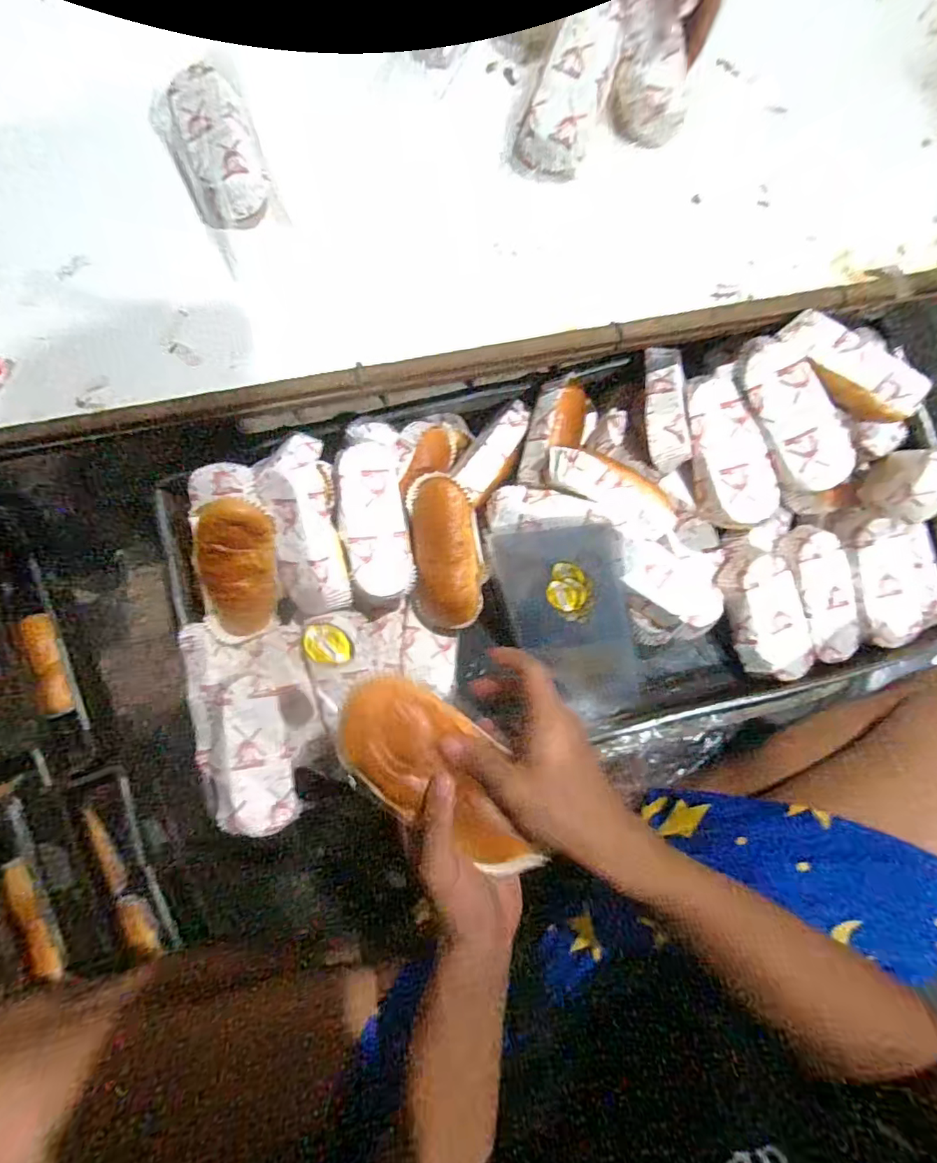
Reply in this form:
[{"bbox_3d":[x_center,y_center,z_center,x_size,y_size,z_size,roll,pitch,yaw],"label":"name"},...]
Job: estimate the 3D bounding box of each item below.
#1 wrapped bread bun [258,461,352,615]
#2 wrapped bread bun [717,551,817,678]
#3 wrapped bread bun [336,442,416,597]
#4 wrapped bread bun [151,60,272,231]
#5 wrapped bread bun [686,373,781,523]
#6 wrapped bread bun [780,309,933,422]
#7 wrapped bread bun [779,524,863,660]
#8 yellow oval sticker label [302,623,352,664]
[{"bbox_3d":[-0.154,-0.040,0.488,0.068,0.045,0.144,-7,107,-1],"label":"wrapped bread bun"},{"bbox_3d":[0.304,0.036,0.534,0.067,0.043,0.141,-27,97,-3],"label":"wrapped bread bun"},{"bbox_3d":[-0.088,-0.057,0.489,0.057,0.035,0.139,-9,97,-1],"label":"wrapped bread bun"},{"bbox_3d":[-0.239,-0.411,0.488,0.086,0.044,0.176,-28,83,-4],"label":"wrapped bread bun"},{"bbox_3d":[0.247,-0.121,0.502,0.056,0.052,0.143,-24,83,-3],"label":"wrapped bread bun"},{"bbox_3d":[0.350,-0.191,0.469,0.143,0.044,0.050,30,83,-8],"label":"wrapped bread bun"},{"bbox_3d":[0.364,0.014,0.535,0.059,0.038,0.137,-23,97,-3],"label":"wrapped bread bun"},{"bbox_3d":[-0.095,0.042,0.348,0.029,0.008,0.030,0,50,-18],"label":"yellow oval sticker label"}]

